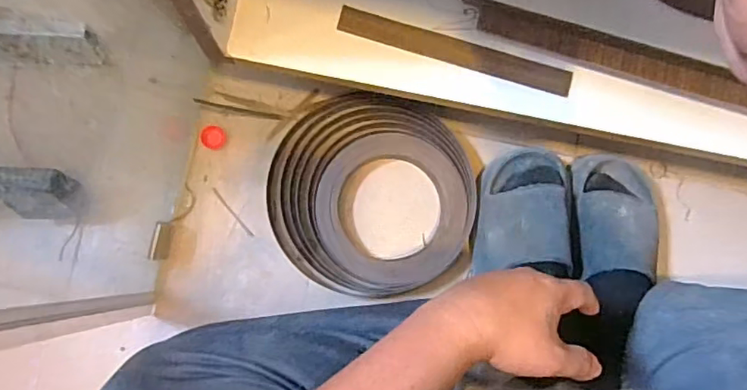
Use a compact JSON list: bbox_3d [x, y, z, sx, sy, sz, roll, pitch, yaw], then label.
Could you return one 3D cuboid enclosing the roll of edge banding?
[{"bbox_3d":[-0.002,-0.001,0.664,0.245,0.035,0.231,0,82,-2],"label":"roll of edge banding"}]

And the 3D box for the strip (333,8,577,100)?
[{"bbox_3d":[0.086,-0.151,0.575,0.247,0.010,0.028,16,82,0],"label":"strip"}]

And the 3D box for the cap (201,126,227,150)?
[{"bbox_3d":[-0.201,-0.072,0.686,0.029,0.008,0.029,0,82,-2],"label":"cap"}]

